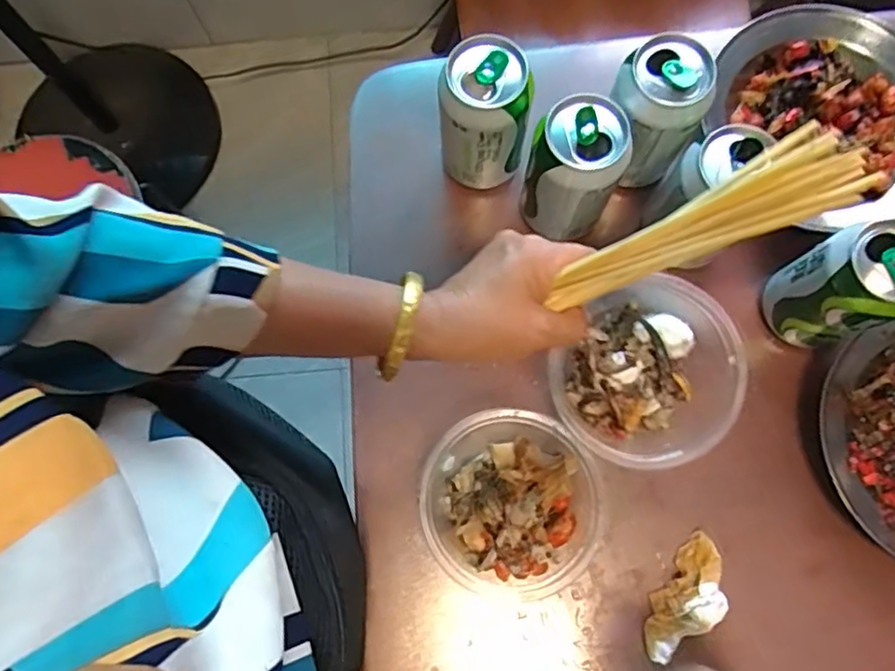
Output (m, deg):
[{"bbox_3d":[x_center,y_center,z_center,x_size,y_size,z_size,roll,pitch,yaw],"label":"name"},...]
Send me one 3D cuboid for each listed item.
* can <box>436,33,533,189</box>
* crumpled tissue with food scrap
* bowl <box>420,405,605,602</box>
[{"bbox_3d":[0.025,-0.158,0.473,0.061,0.103,0.058,0,77,1],"label":"can"},{"bbox_3d":[0.167,0.185,0.451,0.043,0.018,0.087,36,80,9],"label":"crumpled tissue with food scrap"},{"bbox_3d":[0.046,0.119,0.450,0.118,0.066,0.127,0,77,1],"label":"bowl"}]

